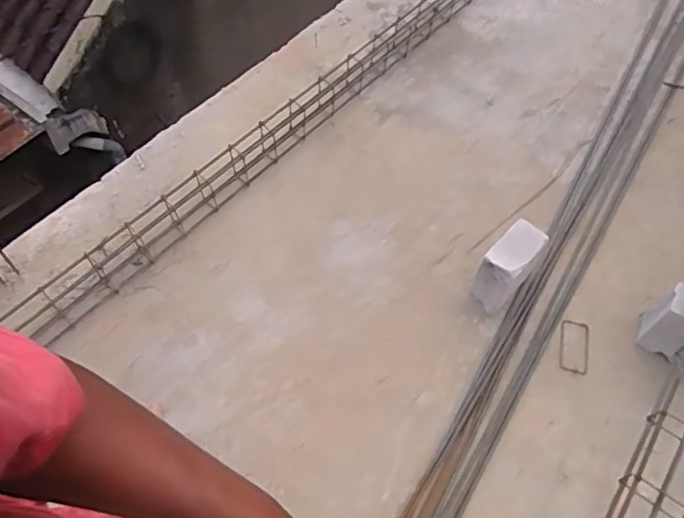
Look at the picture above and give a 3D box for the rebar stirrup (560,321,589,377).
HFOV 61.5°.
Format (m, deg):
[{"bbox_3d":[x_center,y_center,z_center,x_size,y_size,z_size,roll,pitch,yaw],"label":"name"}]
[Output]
[{"bbox_3d":[0.674,0.254,1.665,0.080,0.009,0.175,14,58,8],"label":"rebar stirrup"}]

